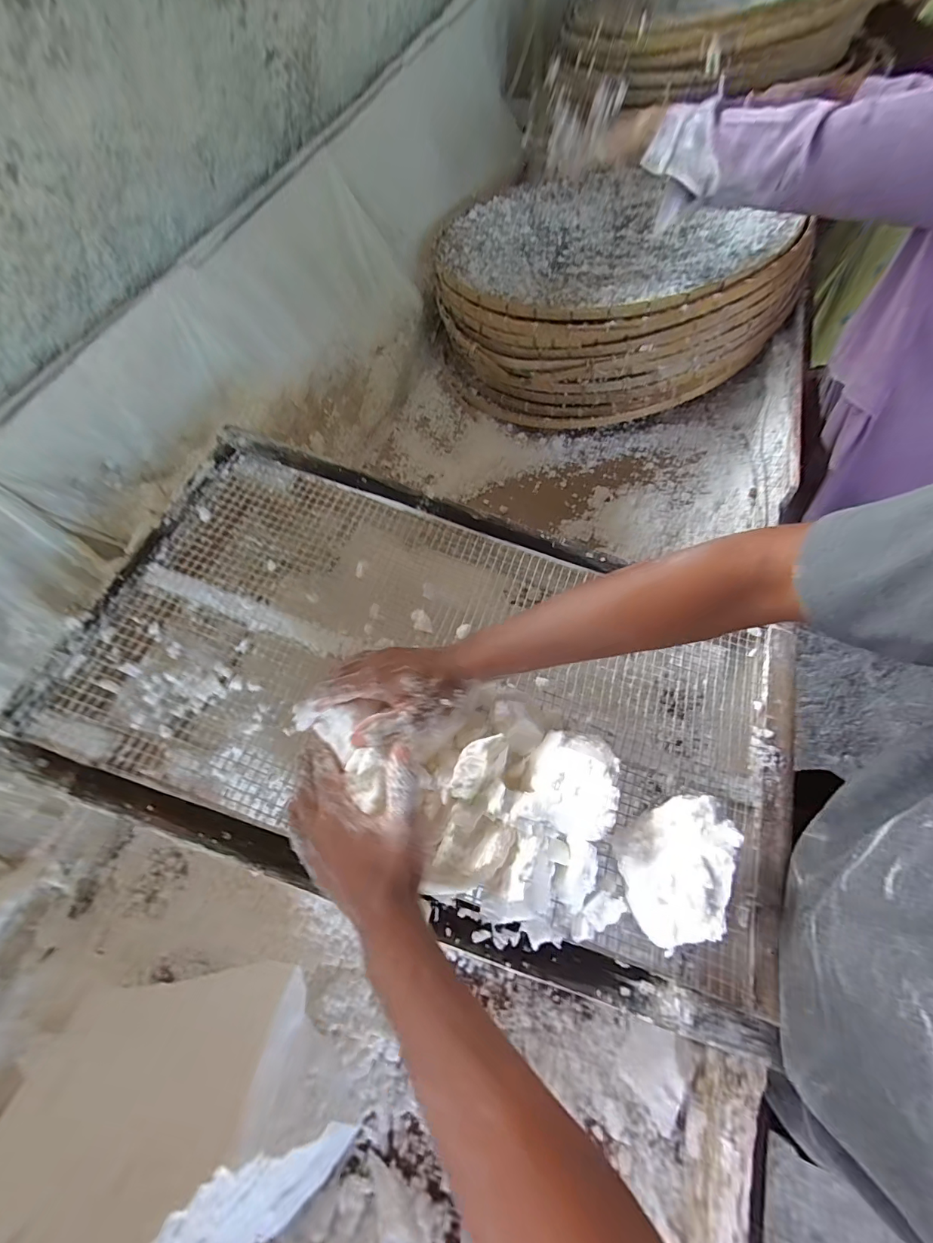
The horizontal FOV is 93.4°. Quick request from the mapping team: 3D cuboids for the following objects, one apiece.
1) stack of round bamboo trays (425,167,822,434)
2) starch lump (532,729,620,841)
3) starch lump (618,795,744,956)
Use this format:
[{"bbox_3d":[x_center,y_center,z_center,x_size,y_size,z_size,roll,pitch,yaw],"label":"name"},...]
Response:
[{"bbox_3d":[0.259,-0.750,0.987,0.630,0.237,0.735,-9,62,-1],"label":"stack of round bamboo trays"},{"bbox_3d":[0.094,0.139,0.389,0.067,0.066,0.086,14,64,11],"label":"starch lump"},{"bbox_3d":[0.181,0.209,0.375,0.093,0.067,0.094,-17,62,-5],"label":"starch lump"}]

